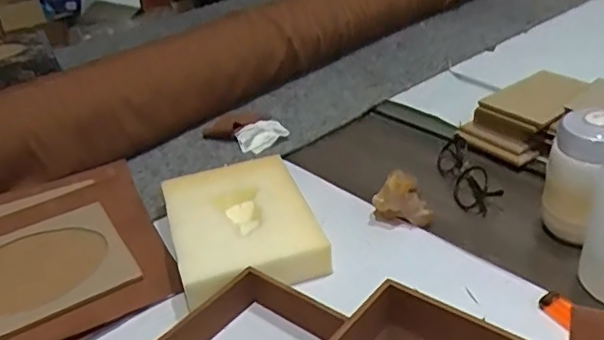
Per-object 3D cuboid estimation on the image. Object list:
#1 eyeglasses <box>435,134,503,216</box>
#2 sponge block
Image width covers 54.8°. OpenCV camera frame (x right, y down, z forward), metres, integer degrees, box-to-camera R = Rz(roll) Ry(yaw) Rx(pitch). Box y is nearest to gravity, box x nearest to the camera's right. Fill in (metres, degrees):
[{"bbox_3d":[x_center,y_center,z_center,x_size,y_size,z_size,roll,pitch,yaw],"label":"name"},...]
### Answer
[{"bbox_3d":[0.205,0.002,0.742,0.047,0.029,0.139,-8,31,-3],"label":"eyeglasses"},{"bbox_3d":[-0.072,0.061,0.663,0.150,0.057,0.196,-13,32,-13],"label":"sponge block"}]

